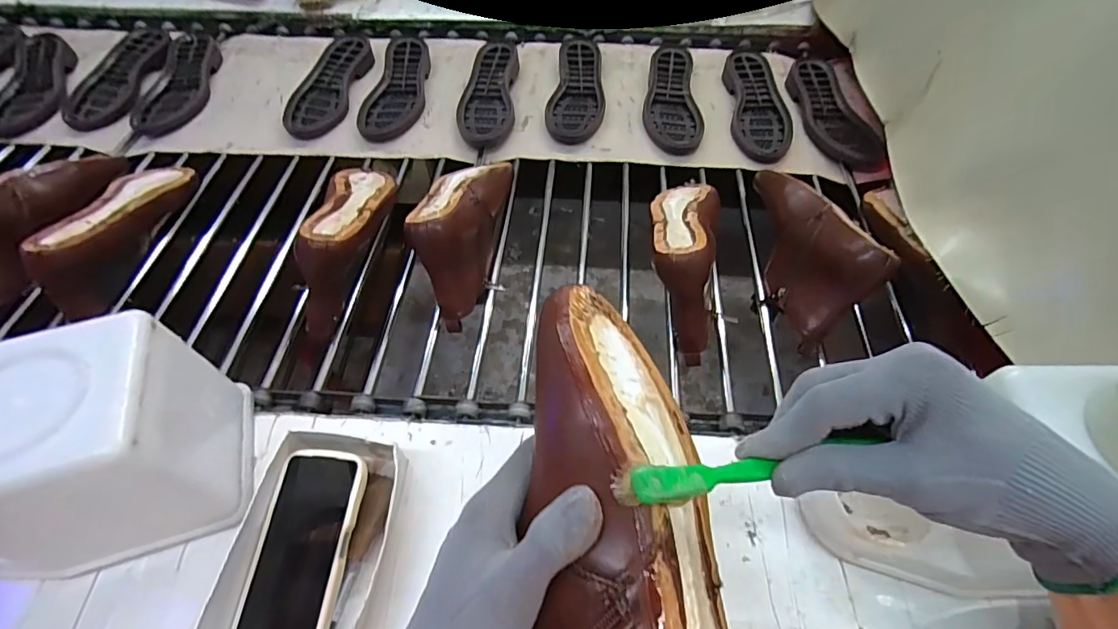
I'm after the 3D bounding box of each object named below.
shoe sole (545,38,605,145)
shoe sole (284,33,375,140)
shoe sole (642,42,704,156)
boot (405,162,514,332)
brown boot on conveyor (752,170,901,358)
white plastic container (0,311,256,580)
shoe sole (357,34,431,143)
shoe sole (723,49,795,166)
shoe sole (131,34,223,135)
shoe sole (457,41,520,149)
[{"bbox_3d":[0.035,-0.395,0.884,0.093,0.029,0.260,6,56,6],"label":"shoe sole"},{"bbox_3d":[-0.413,-0.411,0.904,0.103,0.026,0.275,3,56,4],"label":"shoe sole"},{"bbox_3d":[0.191,-0.372,0.865,0.090,0.029,0.262,1,56,2],"label":"shoe sole"},{"bbox_3d":[-0.131,-0.124,0.654,0.091,0.119,0.271,6,56,6],"label":"boot"},{"bbox_3d":[0.300,-0.099,0.632,0.081,0.129,0.251,-9,56,-4],"label":"brown boot on conveyor"},{"bbox_3d":[-0.372,0.108,0.410,0.157,0.165,0.136,-18,57,-11],"label":"white plastic container"},{"bbox_3d":[-0.284,-0.405,0.892,0.099,0.028,0.261,1,56,2],"label":"shoe sole"},{"bbox_3d":[0.336,-0.357,0.856,0.091,0.023,0.272,3,56,4],"label":"shoe sole"},{"bbox_3d":[-0.686,-0.433,0.923,0.103,0.024,0.271,-3,56,0],"label":"shoe sole"},{"bbox_3d":[-0.123,-0.394,0.883,0.093,0.031,0.255,0,56,2],"label":"shoe sole"}]

